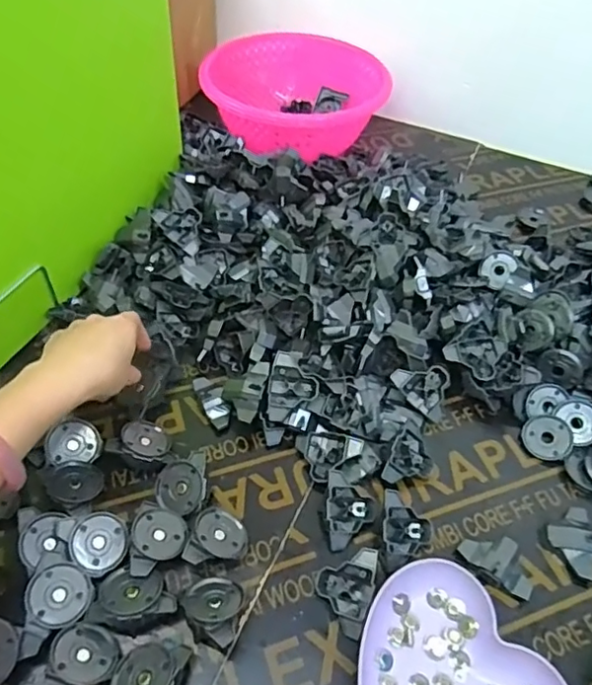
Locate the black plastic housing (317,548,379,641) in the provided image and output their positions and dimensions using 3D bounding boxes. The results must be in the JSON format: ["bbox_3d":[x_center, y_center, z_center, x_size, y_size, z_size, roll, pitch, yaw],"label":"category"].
[{"bbox_3d":[0.038,0.187,0.439,0.040,0.028,0.055,11,50,6],"label":"black plastic housing"}]

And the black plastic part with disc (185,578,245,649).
[{"bbox_3d":[-0.062,0.199,0.424,0.042,0.022,0.048,8,30,5],"label":"black plastic part with disc"}]

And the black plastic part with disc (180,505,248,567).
[{"bbox_3d":[-0.061,0.156,0.457,0.040,0.031,0.049,13,50,8],"label":"black plastic part with disc"}]

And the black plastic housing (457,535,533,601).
[{"bbox_3d":[0.165,0.177,0.465,0.036,0.017,0.060,-32,58,-27],"label":"black plastic housing"}]

